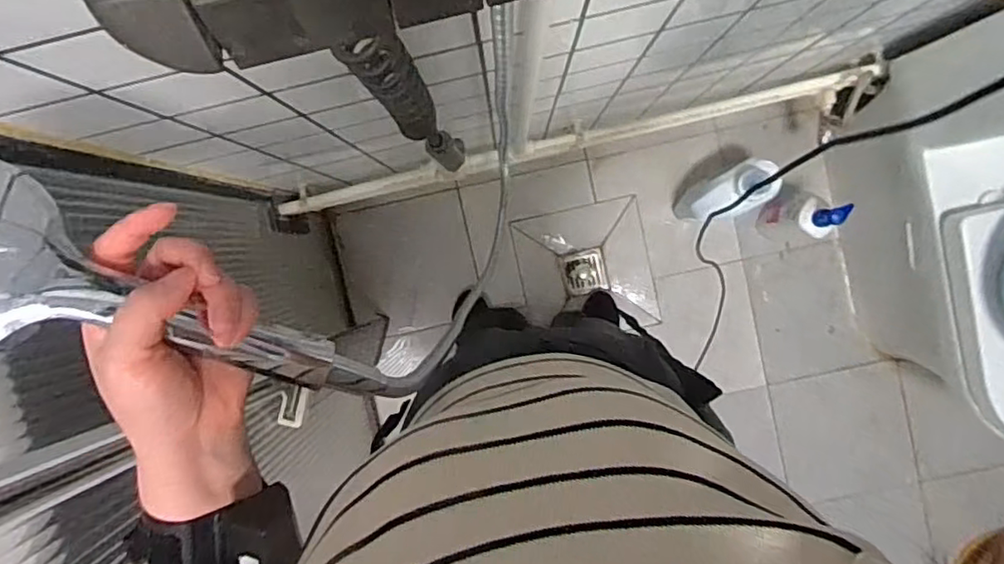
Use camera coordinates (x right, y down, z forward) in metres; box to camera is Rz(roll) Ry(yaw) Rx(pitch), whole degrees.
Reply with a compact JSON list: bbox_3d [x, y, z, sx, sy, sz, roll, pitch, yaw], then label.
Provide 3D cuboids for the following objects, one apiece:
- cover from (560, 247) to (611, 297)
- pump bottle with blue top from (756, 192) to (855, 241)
[{"bbox_3d":[0.190,-0.021,1.412,0.097,0.009,0.095,-13,94,1],"label":"cover"},{"bbox_3d":[0.611,-0.130,1.256,0.087,0.250,0.102,-11,94,1],"label":"pump bottle with blue top"}]

